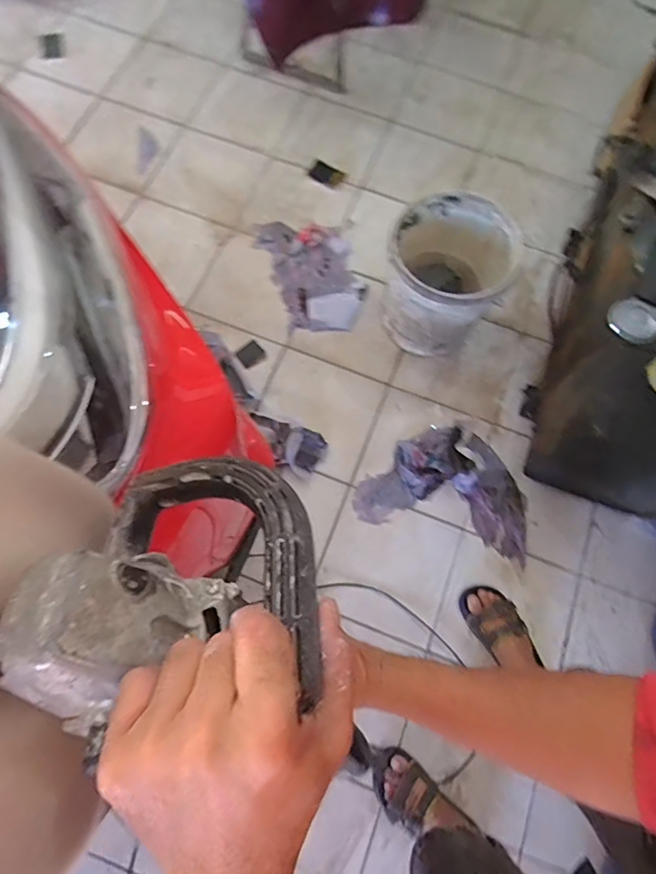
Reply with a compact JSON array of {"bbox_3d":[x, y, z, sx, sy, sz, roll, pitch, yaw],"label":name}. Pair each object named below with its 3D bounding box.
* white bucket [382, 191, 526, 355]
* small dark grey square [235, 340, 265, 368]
[{"bbox_3d":[0.283,-0.401,1.341,0.270,0.326,0.293,1,71,-3],"label":"white bucket"},{"bbox_3d":[-0.212,-0.228,1.410,0.069,0.010,0.050,-40,78,-15],"label":"small dark grey square"}]

